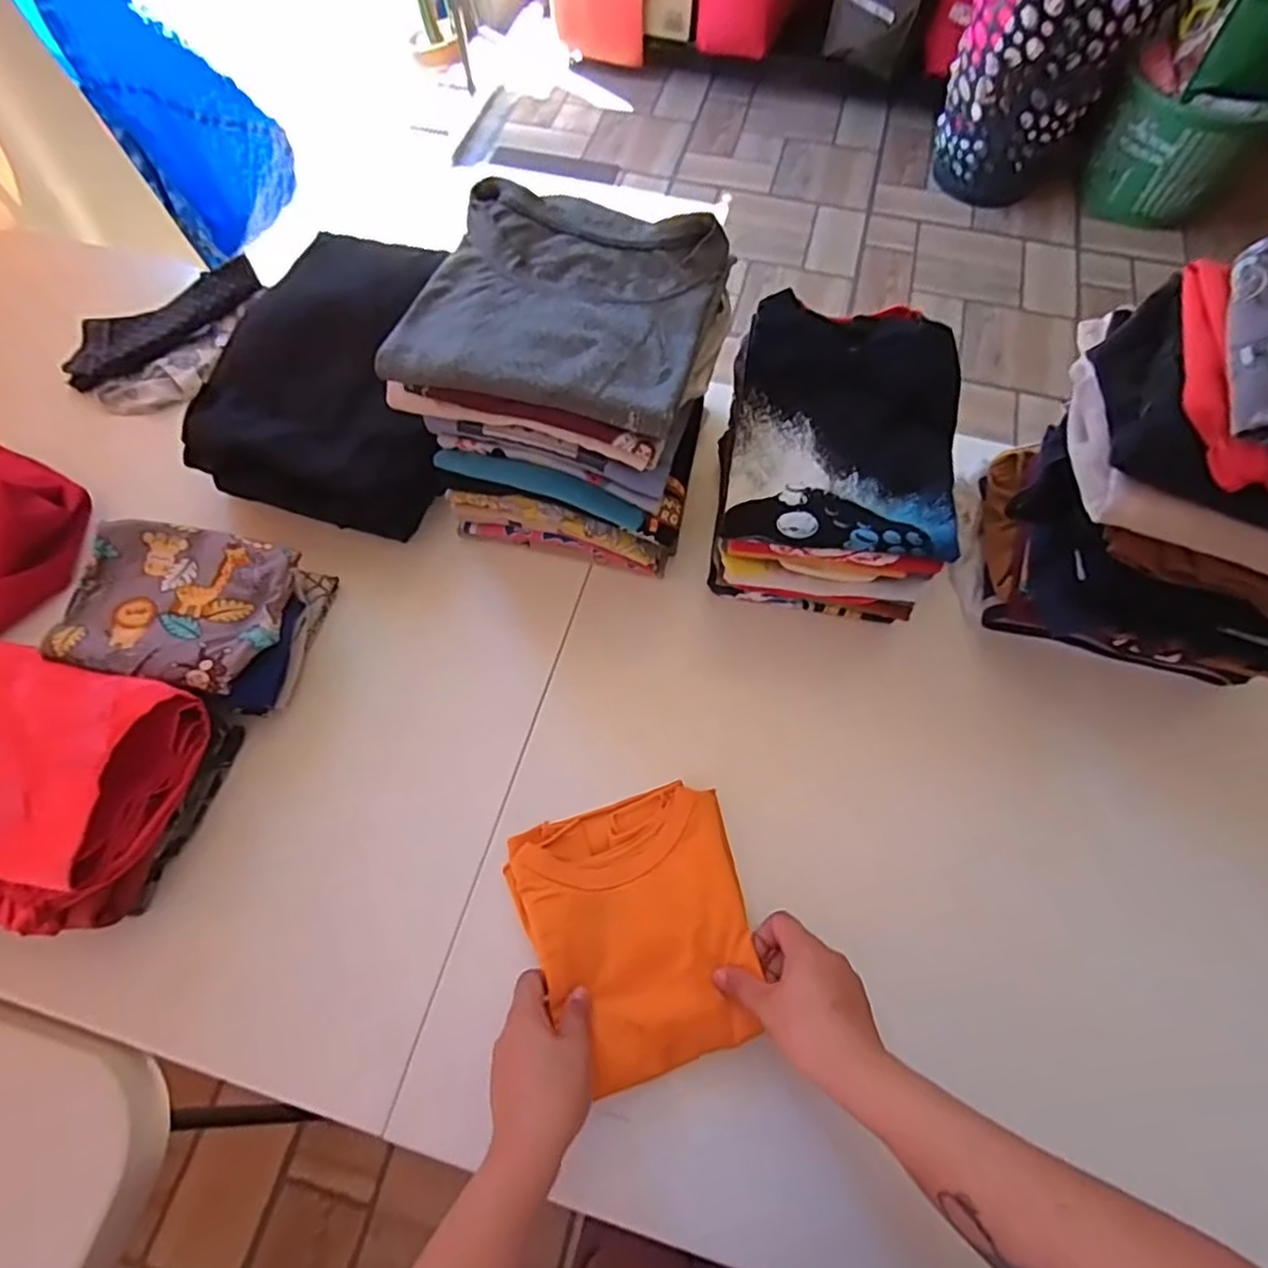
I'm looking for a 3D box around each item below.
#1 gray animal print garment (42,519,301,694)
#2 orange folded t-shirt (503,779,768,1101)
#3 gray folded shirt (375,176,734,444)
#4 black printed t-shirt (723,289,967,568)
[{"bbox_3d":[-0.383,-0.027,0.563,0.173,0.023,0.133,7,66,3],"label":"gray animal print garment"},{"bbox_3d":[0.005,0.221,0.512,0.166,0.023,0.187,-16,67,-7],"label":"orange folded t-shirt"},{"bbox_3d":[-0.055,-0.252,0.507,0.215,0.027,0.191,15,67,7],"label":"gray folded shirt"},{"bbox_3d":[0.171,-0.173,0.535,0.176,0.048,0.218,9,66,4],"label":"black printed t-shirt"}]

